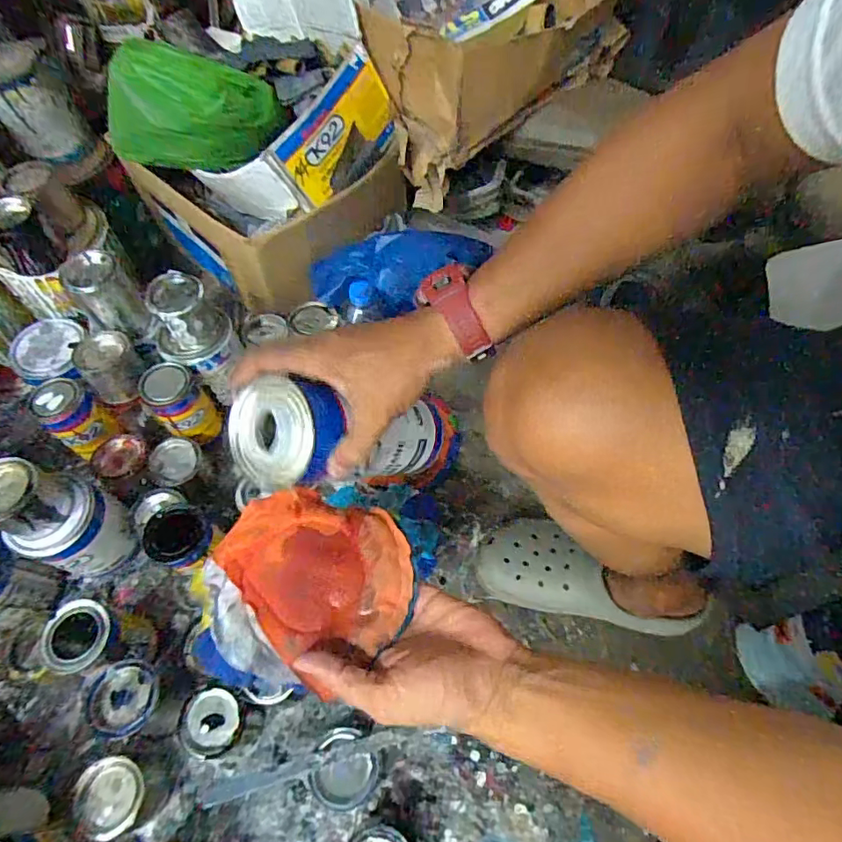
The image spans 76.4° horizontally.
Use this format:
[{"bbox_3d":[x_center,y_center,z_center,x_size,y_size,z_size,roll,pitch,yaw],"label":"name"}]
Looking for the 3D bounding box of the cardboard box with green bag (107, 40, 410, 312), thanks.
[{"bbox_3d":[-0.241,-0.426,0.829,0.352,0.299,0.332,37,67,21],"label":"cardboard box with green bag"}]

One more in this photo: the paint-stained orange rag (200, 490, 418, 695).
[{"bbox_3d":[-0.083,0.115,0.391,0.151,0.024,0.133,15,61,11],"label":"paint-stained orange rag"}]

